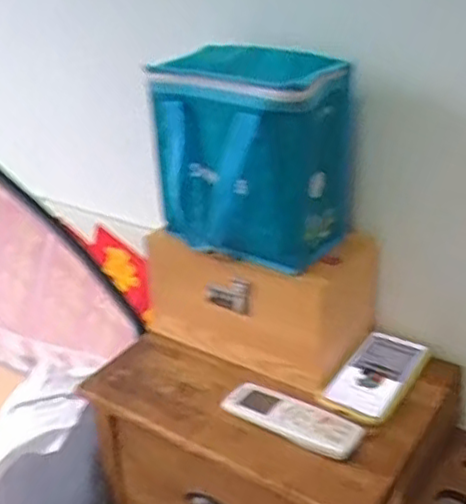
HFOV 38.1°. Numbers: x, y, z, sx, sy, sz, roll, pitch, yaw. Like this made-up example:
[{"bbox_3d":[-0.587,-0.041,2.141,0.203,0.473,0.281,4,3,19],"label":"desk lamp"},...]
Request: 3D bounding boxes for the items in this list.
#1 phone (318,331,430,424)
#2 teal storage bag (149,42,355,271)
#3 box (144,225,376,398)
[{"bbox_3d":[0.174,0.154,0.823,0.081,0.018,0.169,16,33,32],"label":"phone"},{"bbox_3d":[0.018,-0.119,0.799,0.199,0.217,0.131,23,37,40],"label":"teal storage bag"},{"bbox_3d":[0.036,0.044,0.894,0.277,0.148,0.159,15,32,30],"label":"box"}]

